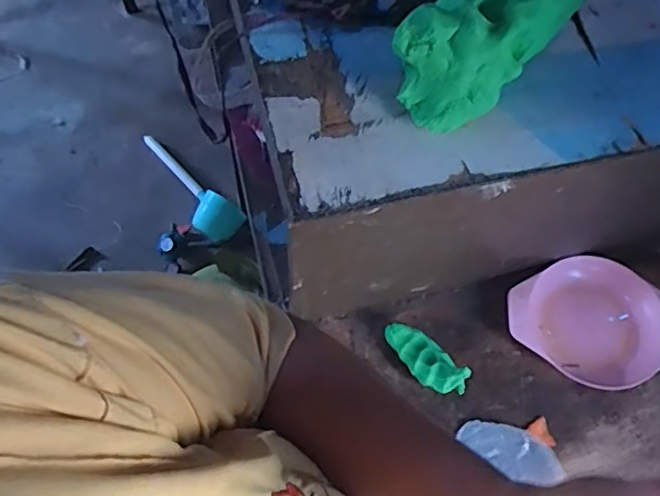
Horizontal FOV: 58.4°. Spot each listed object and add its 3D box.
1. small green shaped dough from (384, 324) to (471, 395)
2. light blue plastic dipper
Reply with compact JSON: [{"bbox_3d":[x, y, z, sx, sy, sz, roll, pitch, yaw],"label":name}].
[{"bbox_3d":[0.100,0.117,0.625,0.044,0.038,0.096,-34,70,-17],"label":"small green shaped dough"},{"bbox_3d":[-0.387,-0.159,1.555,0.104,0.134,0.387,-40,72,-19],"label":"light blue plastic dipper"}]

